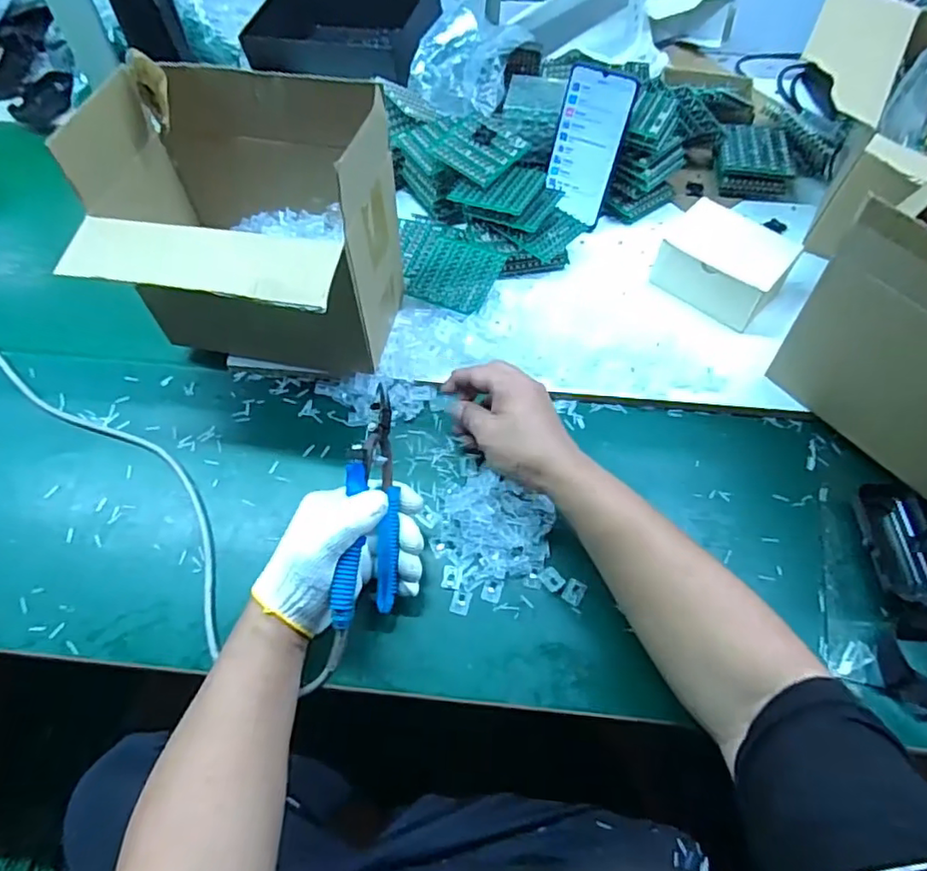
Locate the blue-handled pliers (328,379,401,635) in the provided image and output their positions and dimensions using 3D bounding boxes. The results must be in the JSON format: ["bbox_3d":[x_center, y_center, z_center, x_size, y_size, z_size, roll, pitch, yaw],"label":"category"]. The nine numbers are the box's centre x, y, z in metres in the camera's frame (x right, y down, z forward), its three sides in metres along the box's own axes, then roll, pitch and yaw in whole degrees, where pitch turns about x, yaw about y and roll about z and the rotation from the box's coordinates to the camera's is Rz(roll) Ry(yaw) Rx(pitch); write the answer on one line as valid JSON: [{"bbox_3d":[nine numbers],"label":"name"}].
[{"bbox_3d":[-0.072,0.056,0.484,0.035,0.066,0.182,0,92,0],"label":"blue-handled pliers"}]

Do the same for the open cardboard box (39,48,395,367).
[{"bbox_3d":[-0.196,-0.167,0.574,0.238,0.236,0.197,9,60,5],"label":"open cardboard box"}]

